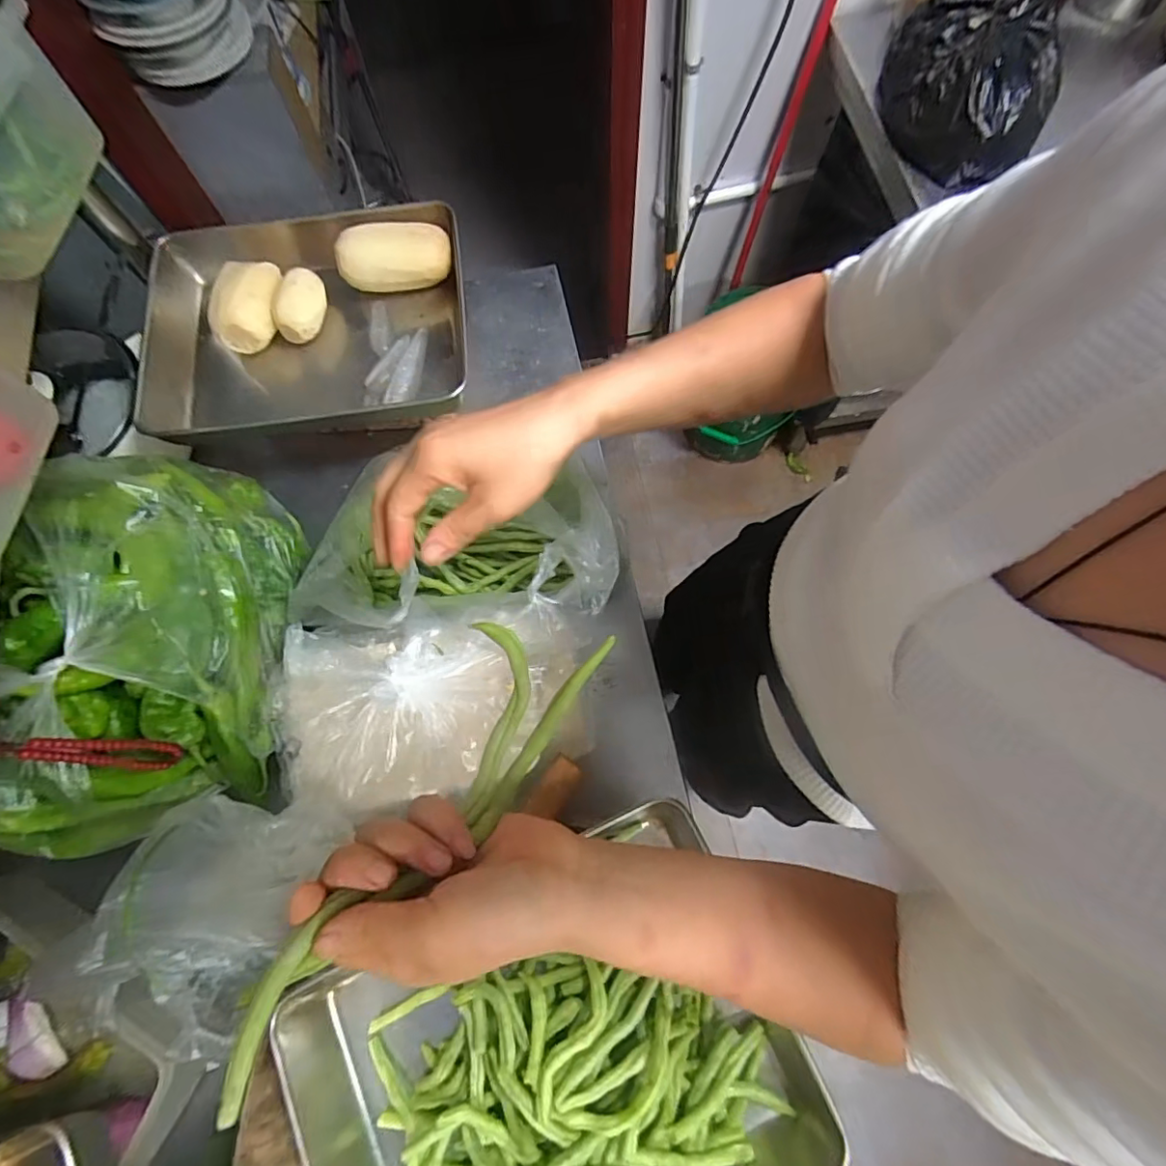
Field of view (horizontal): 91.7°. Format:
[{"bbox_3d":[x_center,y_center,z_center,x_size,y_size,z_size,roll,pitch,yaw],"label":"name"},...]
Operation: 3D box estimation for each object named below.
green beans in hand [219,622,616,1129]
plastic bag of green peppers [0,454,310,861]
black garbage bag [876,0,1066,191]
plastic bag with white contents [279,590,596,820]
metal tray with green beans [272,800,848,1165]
[{"bbox_3d":[-0.081,0.106,0.296,0.071,0.037,0.273,37,58,13],"label":"green beans in hand"},{"bbox_3d":[-0.399,0.041,0.524,0.195,0.155,0.377,-3,72,1],"label":"plastic bag of green peppers"},{"bbox_3d":[0.557,-0.724,0.833,0.188,0.146,0.233,-3,72,1],"label":"black garbage bag"},{"bbox_3d":[-0.140,0.117,0.557,0.281,0.088,0.187,-7,72,-1],"label":"plastic bag with white contents"},{"bbox_3d":[-0.030,0.387,0.437,0.376,0.084,0.278,-26,73,-7],"label":"metal tray with green beans"}]

